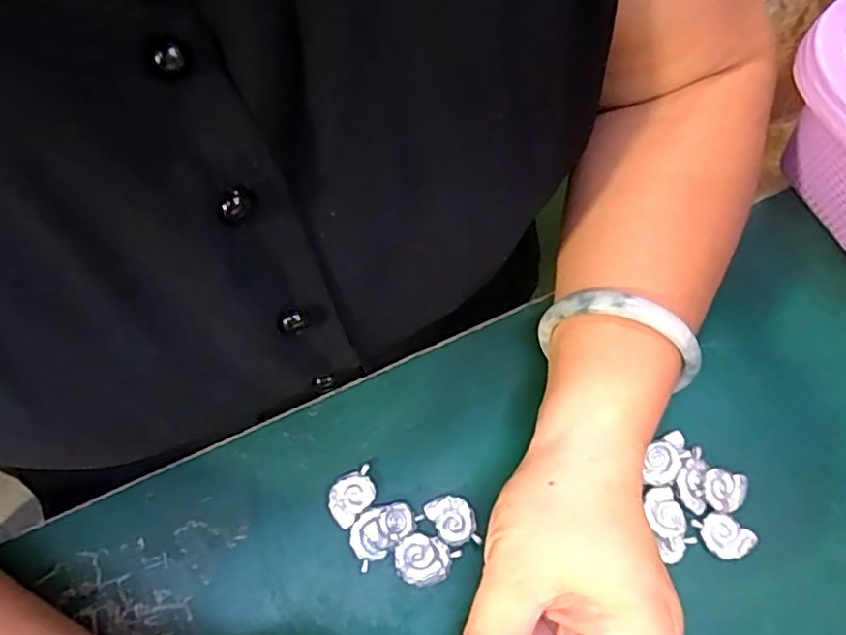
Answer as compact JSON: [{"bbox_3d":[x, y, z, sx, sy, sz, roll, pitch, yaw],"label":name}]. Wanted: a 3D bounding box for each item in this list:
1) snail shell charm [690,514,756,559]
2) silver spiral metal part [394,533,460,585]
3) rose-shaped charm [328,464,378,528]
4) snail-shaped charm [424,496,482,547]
[{"bbox_3d":[0.137,0.099,0.285,0.025,0.004,0.018,41,75,11],"label":"snail shell charm"},{"bbox_3d":[0.001,0.108,0.276,0.026,0.009,0.020,18,72,4],"label":"silver spiral metal part"},{"bbox_3d":[-0.032,0.081,0.287,0.025,0.004,0.018,-41,77,-14],"label":"rose-shaped charm"},{"bbox_3d":[0.013,0.092,0.284,0.020,0.004,0.022,-17,73,-7],"label":"snail-shaped charm"}]

